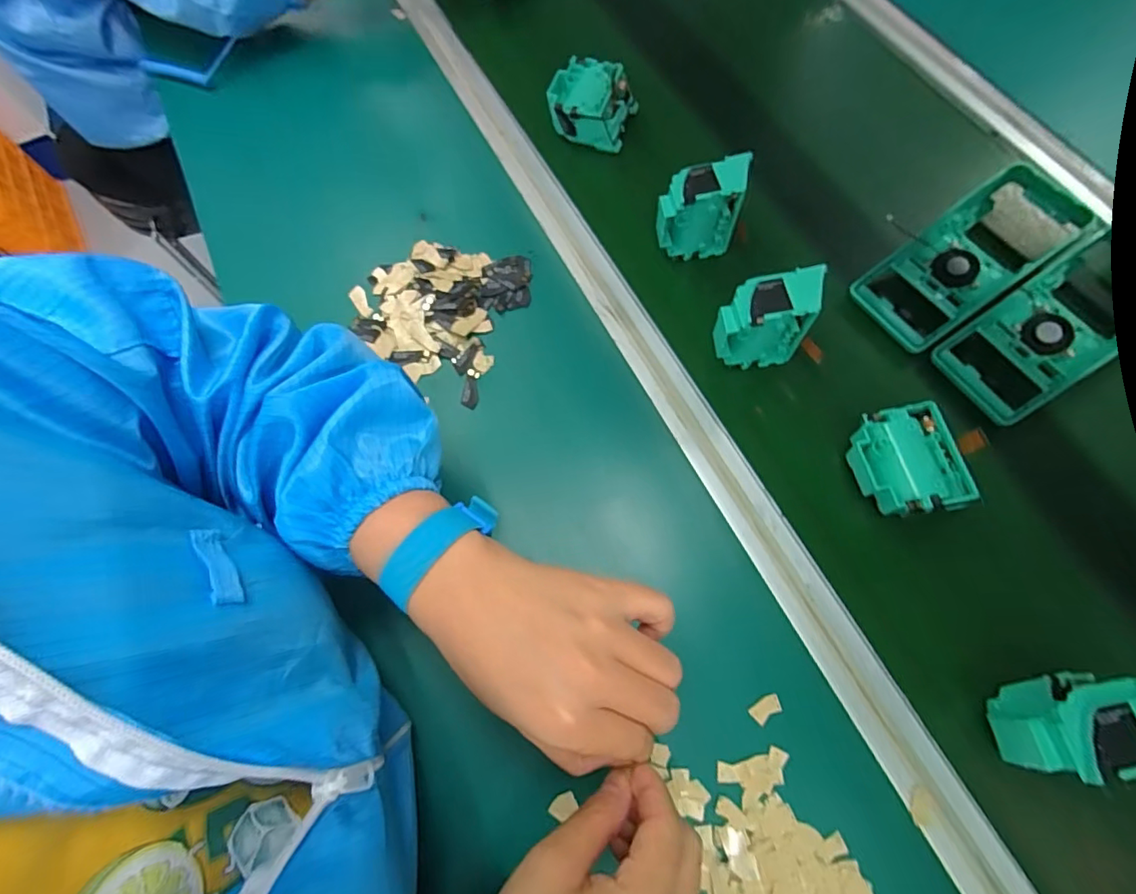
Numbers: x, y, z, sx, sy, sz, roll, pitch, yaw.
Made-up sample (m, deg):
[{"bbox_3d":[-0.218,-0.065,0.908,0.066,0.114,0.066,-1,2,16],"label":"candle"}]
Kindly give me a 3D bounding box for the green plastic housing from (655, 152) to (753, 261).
[{"bbox_3d":[0.114,-0.202,0.472,0.077,0.086,0.039,-7,69,2],"label":"green plastic housing"}]

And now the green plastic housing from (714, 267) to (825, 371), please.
[{"bbox_3d":[0.152,-0.097,0.423,0.073,0.078,0.038,-9,69,2],"label":"green plastic housing"}]

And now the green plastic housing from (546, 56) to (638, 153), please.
[{"bbox_3d":[0.021,-0.347,0.546,0.082,0.039,0.077,18,72,11],"label":"green plastic housing"}]

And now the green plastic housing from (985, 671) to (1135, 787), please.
[{"bbox_3d":[0.293,0.160,0.314,0.075,0.073,0.048,-5,69,3],"label":"green plastic housing"}]

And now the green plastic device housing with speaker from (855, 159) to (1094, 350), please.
[{"bbox_3d":[0.342,-0.162,0.455,0.194,0.048,0.085,-35,71,-9],"label":"green plastic device housing with speaker"}]

